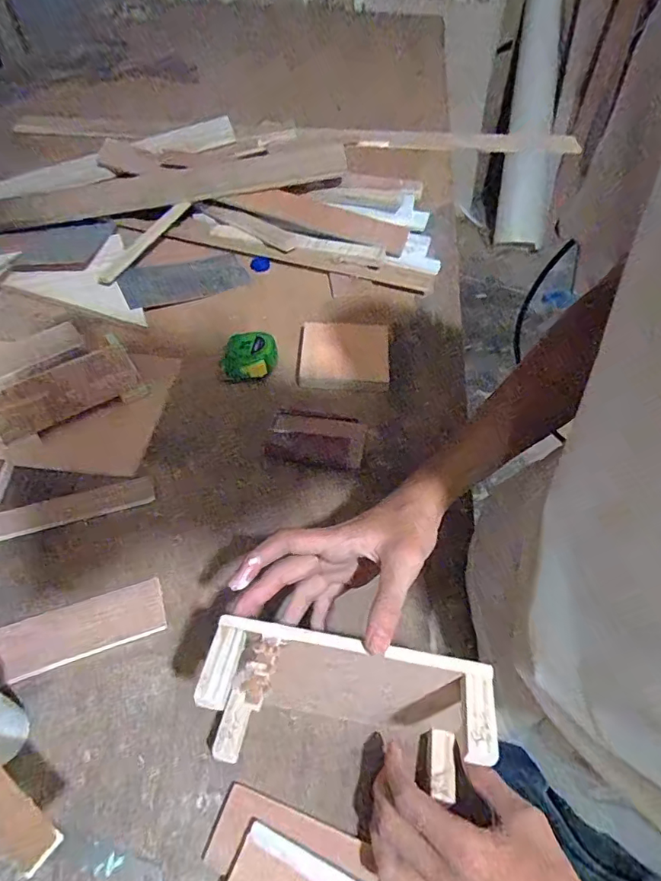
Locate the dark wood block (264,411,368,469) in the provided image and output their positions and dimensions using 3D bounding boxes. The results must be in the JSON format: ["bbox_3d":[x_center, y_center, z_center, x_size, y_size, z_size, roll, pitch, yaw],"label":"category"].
[{"bbox_3d":[-0.016,-0.001,0.563,0.109,0.013,0.066,6,55,3],"label":"dark wood block"}]

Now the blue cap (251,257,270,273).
[{"bbox_3d":[-0.116,-0.290,0.796,0.031,0.011,0.030,1,55,-1],"label":"blue cap"}]

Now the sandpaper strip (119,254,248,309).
[{"bbox_3d":[-0.232,-0.257,0.770,0.192,0.012,0.076,-23,73,-21],"label":"sandpaper strip"}]

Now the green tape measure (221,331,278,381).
[{"bbox_3d":[-0.106,-0.110,0.633,0.070,0.035,0.059,-10,55,-8],"label":"green tape measure"}]

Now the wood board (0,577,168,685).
[{"bbox_3d":[-0.226,0.171,0.438,0.144,0.008,0.052,-16,56,-12],"label":"wood board"}]

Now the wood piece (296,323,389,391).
[{"bbox_3d":[0.018,-0.115,0.651,0.117,0.018,0.125,2,54,0],"label":"wood piece"}]

